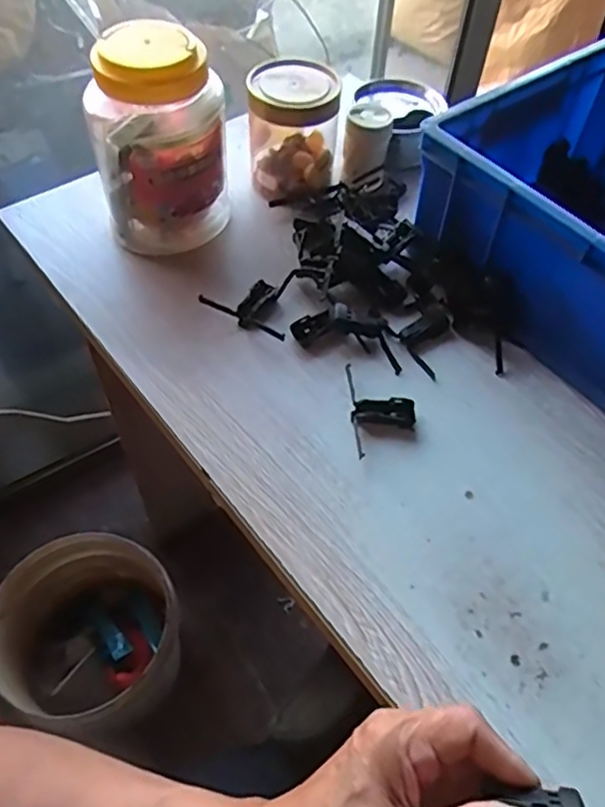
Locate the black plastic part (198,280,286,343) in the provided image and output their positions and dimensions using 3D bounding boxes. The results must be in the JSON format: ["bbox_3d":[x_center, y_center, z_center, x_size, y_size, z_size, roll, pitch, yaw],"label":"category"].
[{"bbox_3d":[-0.042,-0.088,0.543,0.079,0.015,0.050,22,58,12],"label":"black plastic part"}]

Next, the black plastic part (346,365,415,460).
[{"bbox_3d":[0.062,0.005,0.478,0.049,0.009,0.081,1,56,-2],"label":"black plastic part"}]

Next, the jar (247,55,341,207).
[{"bbox_3d":[-0.010,-0.266,0.603,0.085,0.100,0.092,1,56,-2],"label":"jar"}]

